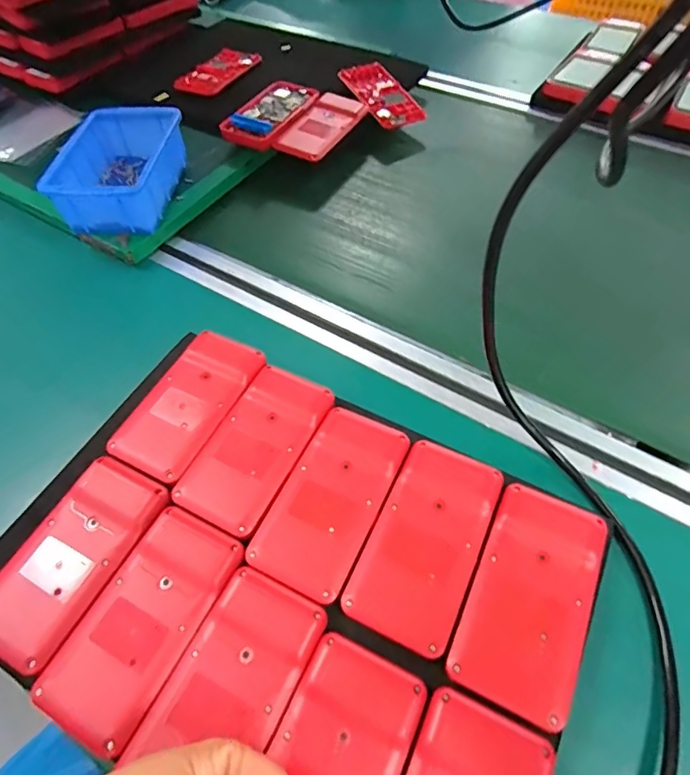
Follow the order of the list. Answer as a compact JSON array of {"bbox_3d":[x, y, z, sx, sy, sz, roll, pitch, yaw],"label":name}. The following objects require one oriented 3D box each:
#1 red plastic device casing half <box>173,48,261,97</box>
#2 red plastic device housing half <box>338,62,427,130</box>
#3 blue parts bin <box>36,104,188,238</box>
[{"bbox_3d":[-0.167,-0.408,0.650,0.051,0.016,0.116,27,60,20],"label":"red plastic device casing half"},{"bbox_3d":[0.041,-0.356,0.606,0.073,0.012,0.119,-25,66,-21],"label":"red plastic device housing half"},{"bbox_3d":[-0.221,-0.219,0.499,0.098,0.047,0.144,1,55,3],"label":"blue parts bin"}]

